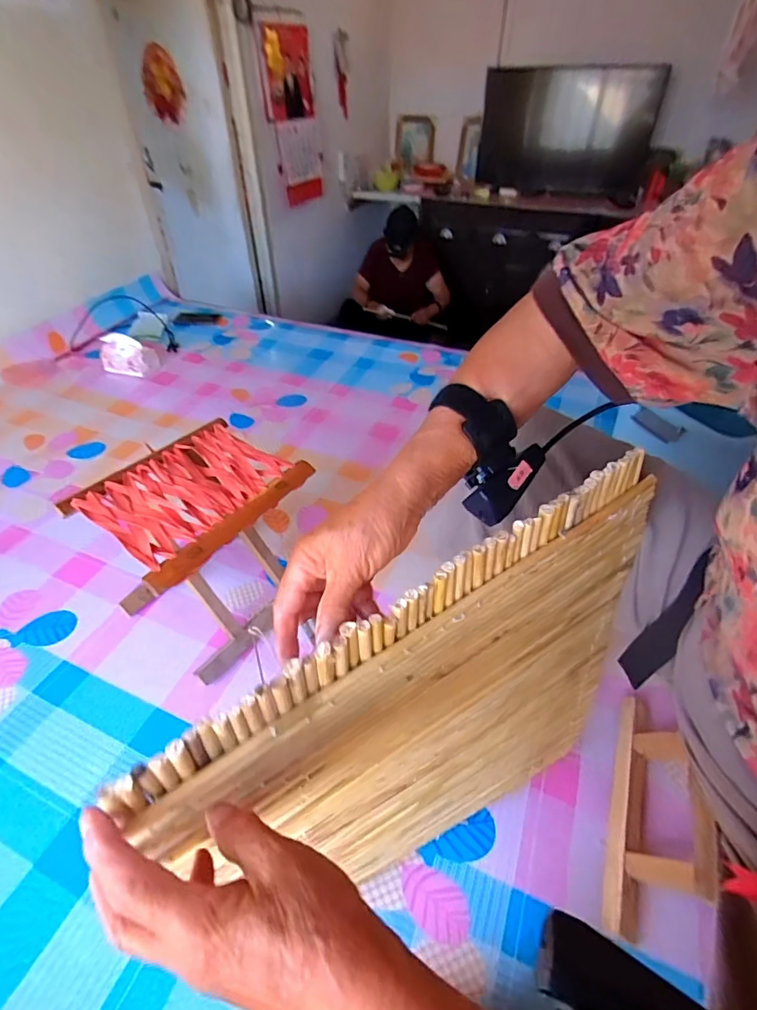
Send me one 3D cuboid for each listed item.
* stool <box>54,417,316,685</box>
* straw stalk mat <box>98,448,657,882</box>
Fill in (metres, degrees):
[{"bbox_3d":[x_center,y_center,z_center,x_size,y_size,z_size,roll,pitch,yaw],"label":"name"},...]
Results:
[{"bbox_3d":[-0.248,0.073,0.743,0.288,0.239,0.281,24,48,24],"label":"stool"},{"bbox_3d":[0.075,0.206,0.433,0.412,0.428,0.045,-27,46,-21],"label":"straw stalk mat"}]

